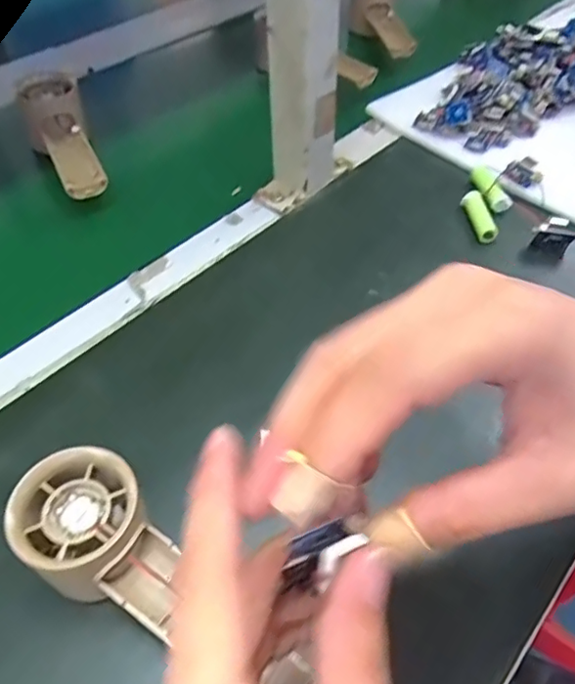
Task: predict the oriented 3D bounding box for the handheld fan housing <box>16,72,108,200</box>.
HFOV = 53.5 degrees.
[{"bbox_3d":[-0.196,-0.177,0.500,0.054,0.046,0.146,-18,54,-15],"label":"handheld fan housing"}]

